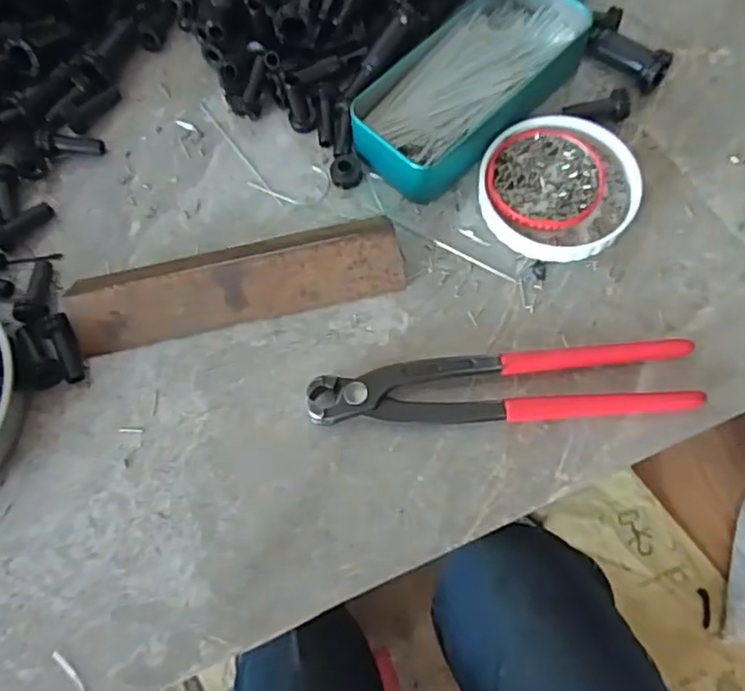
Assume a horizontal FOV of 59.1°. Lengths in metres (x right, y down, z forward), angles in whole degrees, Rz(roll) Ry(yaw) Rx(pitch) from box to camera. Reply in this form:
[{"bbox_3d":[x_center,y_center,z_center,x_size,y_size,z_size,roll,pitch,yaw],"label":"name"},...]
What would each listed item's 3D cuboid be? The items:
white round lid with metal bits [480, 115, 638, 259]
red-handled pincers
[{"bbox_3d":[0.107,-0.092,0.378,0.087,0.015,0.085,-1,69,3],"label":"white round lid with metal bits"},{"bbox_3d":[0.067,0.023,0.346,0.196,0.022,0.036,-5,69,1],"label":"red-handled pincers"}]

